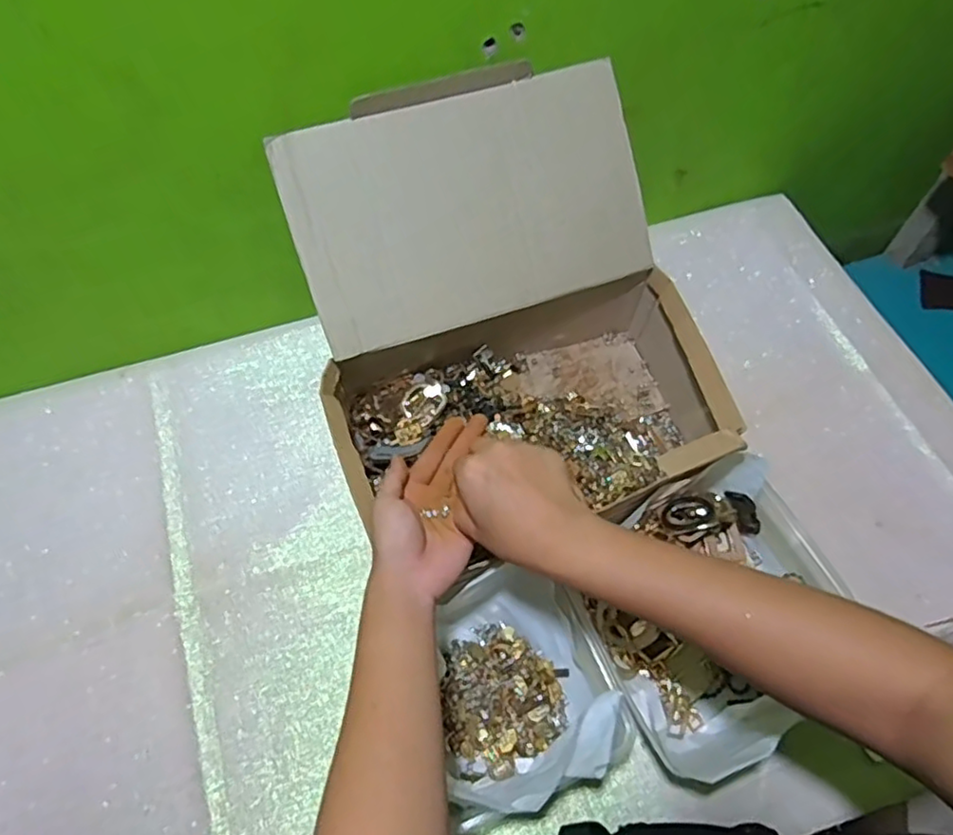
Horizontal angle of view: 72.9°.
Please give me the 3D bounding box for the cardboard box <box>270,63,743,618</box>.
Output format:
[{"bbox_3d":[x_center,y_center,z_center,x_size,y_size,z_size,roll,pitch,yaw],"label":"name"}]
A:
[{"bbox_3d":[0.026,-0.086,0.573,0.321,0.233,0.330,-13,61,-7],"label":"cardboard box"}]

